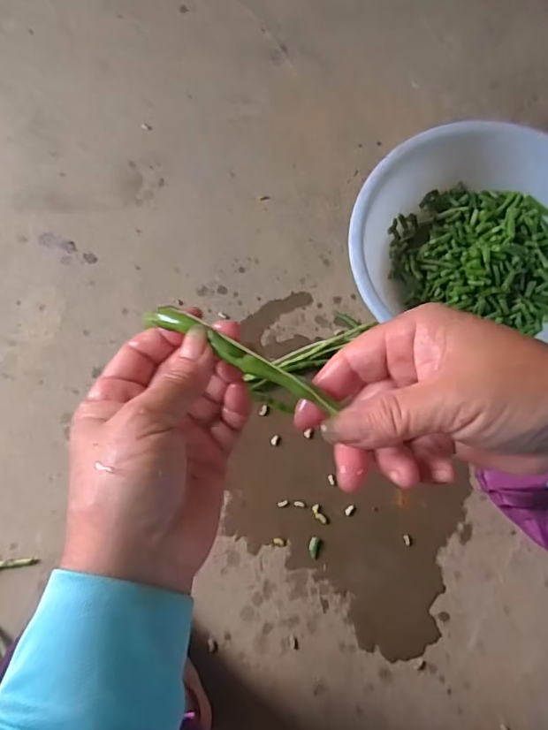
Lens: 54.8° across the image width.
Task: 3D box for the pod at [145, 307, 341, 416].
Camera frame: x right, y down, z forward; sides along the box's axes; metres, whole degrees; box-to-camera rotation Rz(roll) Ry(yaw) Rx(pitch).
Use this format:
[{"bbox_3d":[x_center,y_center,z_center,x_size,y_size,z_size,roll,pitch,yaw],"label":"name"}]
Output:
[{"bbox_3d":[-0.018,-0.005,0.250,0.102,0.008,0.013,28,77,15],"label":"pod"}]

